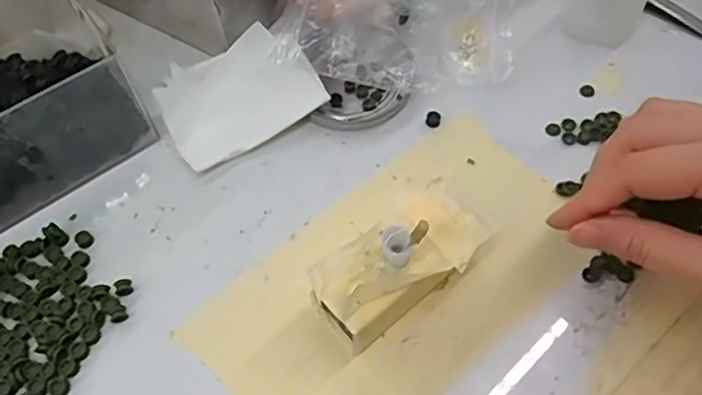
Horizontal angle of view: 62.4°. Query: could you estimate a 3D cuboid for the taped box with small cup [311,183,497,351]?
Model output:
[{"bbox_3d":[0.024,0.032,0.275,0.088,0.040,0.044,-36,65,-17],"label":"taped box with small cup"}]

